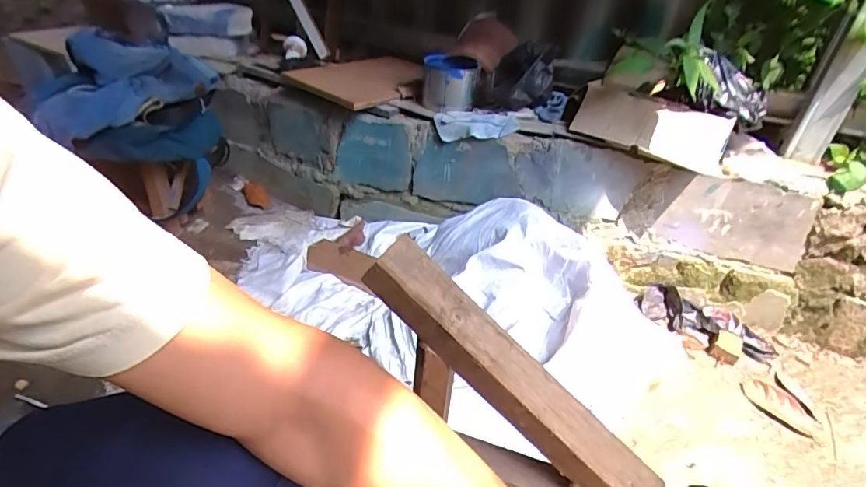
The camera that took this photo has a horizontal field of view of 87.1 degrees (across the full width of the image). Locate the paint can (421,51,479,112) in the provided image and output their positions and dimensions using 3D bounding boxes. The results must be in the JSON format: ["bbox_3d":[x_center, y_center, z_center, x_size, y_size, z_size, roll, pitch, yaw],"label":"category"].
[{"bbox_3d":[0.041,-0.431,1.230,0.139,0.129,0.157,-4,34,-10],"label":"paint can"}]

